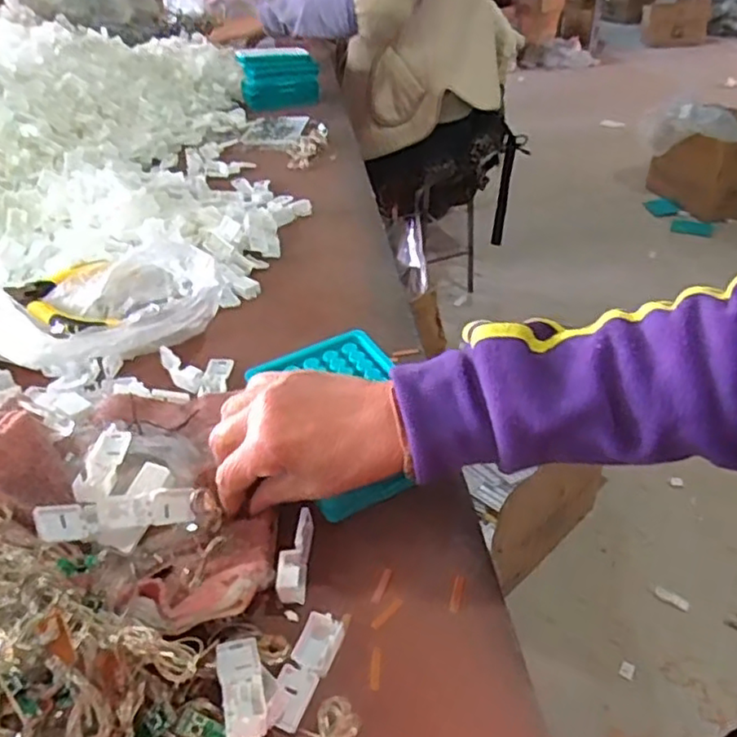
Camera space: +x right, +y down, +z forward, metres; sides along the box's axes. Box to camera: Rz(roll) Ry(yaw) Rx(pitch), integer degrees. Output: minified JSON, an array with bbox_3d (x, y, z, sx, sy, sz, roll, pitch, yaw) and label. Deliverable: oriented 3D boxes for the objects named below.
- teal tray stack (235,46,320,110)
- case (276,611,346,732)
[{"bbox_3d":[-0.165,-0.542,1.221,0.148,0.090,0.060,-4,36,-1],"label":"teal tray stack"},{"bbox_3d":[-0.032,0.148,0.321,0.020,0.013,0.055,13,39,21],"label":"case"}]

